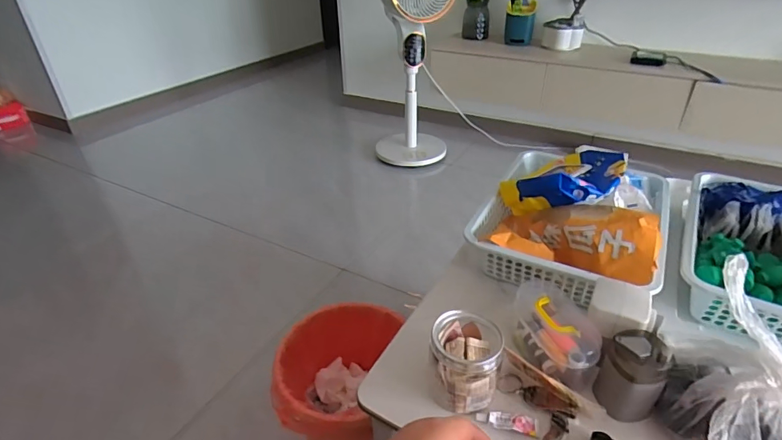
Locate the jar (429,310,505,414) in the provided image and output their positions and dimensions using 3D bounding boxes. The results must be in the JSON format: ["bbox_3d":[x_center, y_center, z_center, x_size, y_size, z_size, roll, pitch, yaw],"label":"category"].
[{"bbox_3d":[0.082,0.155,0.486,0.073,0.085,0.080,-1,33,1],"label":"jar"}]

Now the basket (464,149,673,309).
[{"bbox_3d":[0.285,-0.020,0.682,0.249,0.114,0.337,16,37,24],"label":"basket"}]

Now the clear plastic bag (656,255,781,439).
[{"bbox_3d":[0.342,0.144,0.408,0.134,0.132,0.157,-3,33,-2],"label":"clear plastic bag"}]

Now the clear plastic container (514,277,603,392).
[{"bbox_3d":[0.193,0.137,0.521,0.063,0.075,0.108,-11,35,-14],"label":"clear plastic container"}]

